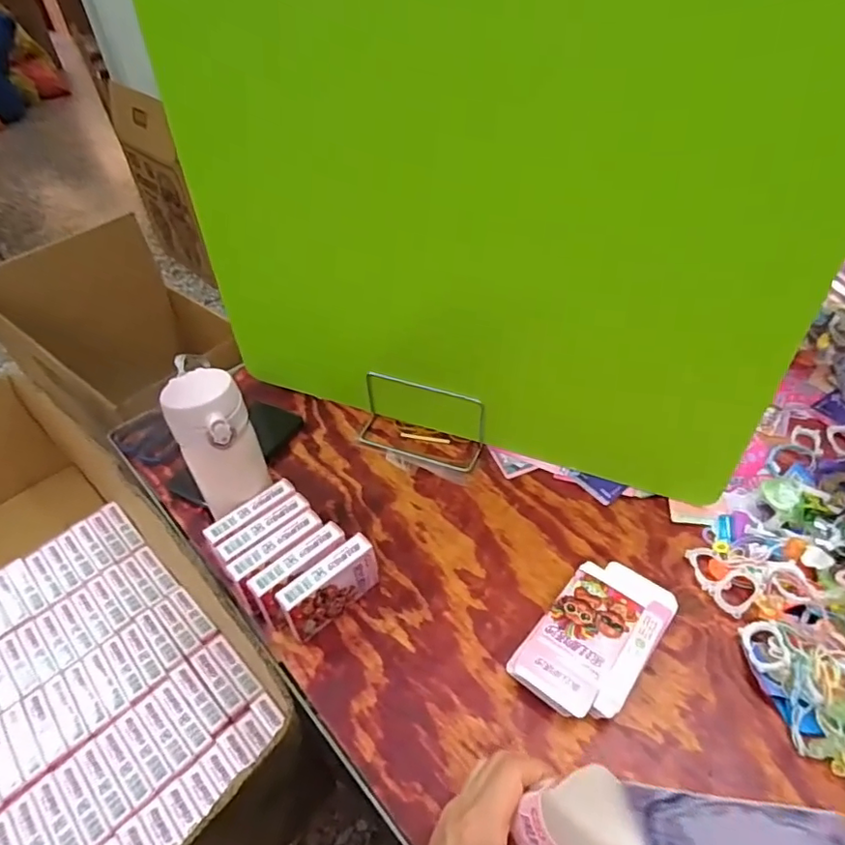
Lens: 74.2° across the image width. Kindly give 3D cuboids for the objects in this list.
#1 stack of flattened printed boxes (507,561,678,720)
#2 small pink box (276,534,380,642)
[{"bbox_3d":[0.156,0.190,0.498,0.090,0.024,0.152,31,54,31],"label":"stack of flattened printed boxes"},{"bbox_3d":[-0.083,0.154,0.517,0.094,0.068,0.025,-34,51,-27],"label":"small pink box"}]

